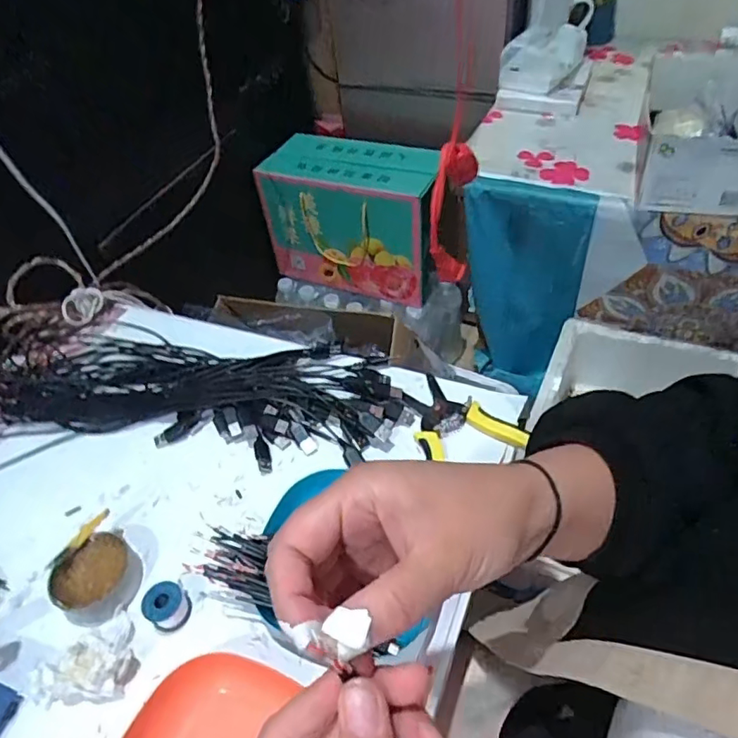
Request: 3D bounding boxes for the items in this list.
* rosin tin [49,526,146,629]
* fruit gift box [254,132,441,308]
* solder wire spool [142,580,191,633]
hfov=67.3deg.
[{"bbox_3d":[-0.220,0.171,0.452,0.059,0.025,0.064,-3,48,4],"label":"rosin tin"},{"bbox_3d":[-0.031,-0.293,1.080,0.340,0.243,0.145,15,51,19],"label":"fruit gift box"},{"bbox_3d":[-0.157,0.183,0.428,0.028,0.022,0.029,-3,48,4],"label":"solder wire spool"}]

